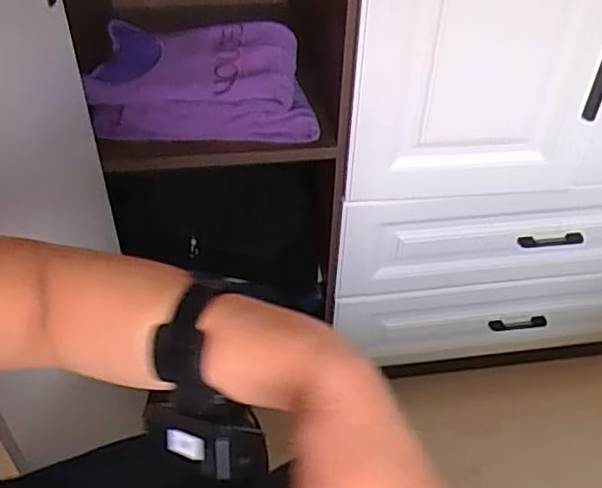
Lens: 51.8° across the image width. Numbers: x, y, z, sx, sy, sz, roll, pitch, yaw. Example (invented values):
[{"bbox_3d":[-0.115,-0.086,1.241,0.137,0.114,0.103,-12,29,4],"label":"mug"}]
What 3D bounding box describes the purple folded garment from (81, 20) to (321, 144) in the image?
[{"bbox_3d":[-0.143,-0.237,0.907,0.305,0.101,0.196,-4,42,-6],"label":"purple folded garment"}]

